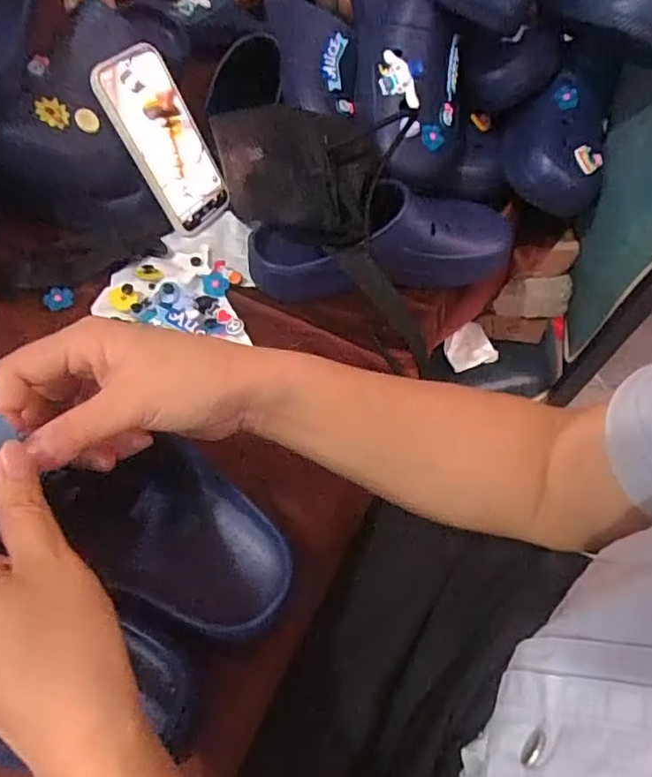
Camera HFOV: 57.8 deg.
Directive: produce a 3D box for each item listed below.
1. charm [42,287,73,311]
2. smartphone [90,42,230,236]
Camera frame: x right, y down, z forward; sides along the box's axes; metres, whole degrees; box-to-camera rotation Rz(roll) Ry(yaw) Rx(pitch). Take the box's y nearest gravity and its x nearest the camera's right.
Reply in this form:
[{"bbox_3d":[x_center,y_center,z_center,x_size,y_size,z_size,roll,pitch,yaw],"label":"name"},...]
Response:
[{"bbox_3d":[-0.244,-0.082,0.538,0.025,0.008,0.022,-12,55,-13],"label":"charm"},{"bbox_3d":[-0.154,-0.242,0.580,0.008,0.165,0.085,10,51,41],"label":"smartphone"}]

